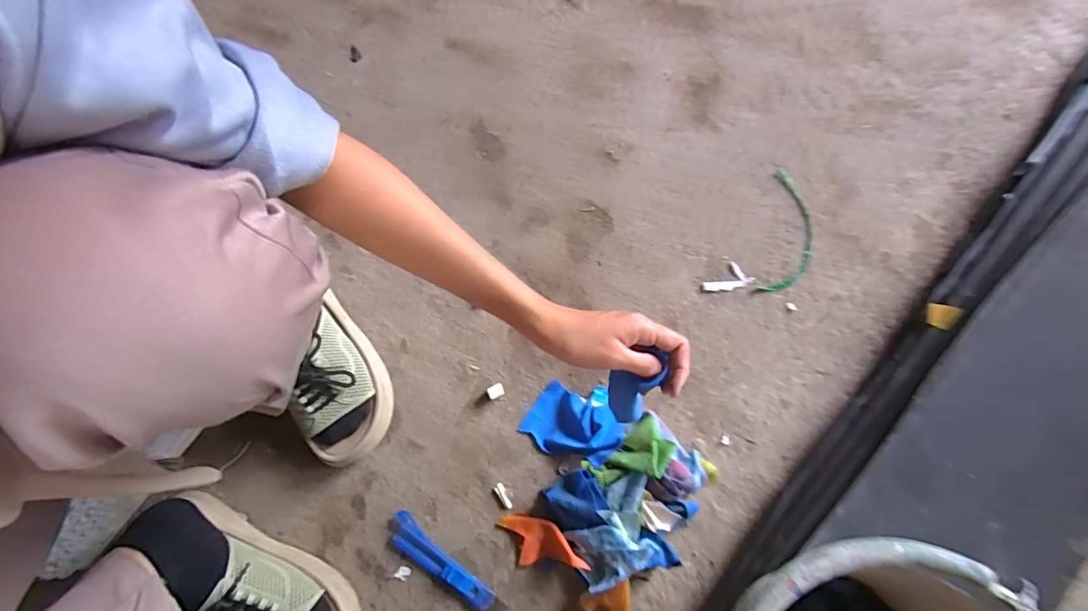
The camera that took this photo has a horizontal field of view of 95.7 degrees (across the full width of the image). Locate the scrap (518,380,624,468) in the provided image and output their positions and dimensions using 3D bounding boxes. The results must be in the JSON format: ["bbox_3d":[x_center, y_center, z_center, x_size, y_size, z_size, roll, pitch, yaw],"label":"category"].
[{"bbox_3d":[0.032,0.128,0.550,0.106,0.032,0.080,12,77,3],"label":"scrap"}]

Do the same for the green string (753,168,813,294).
[{"bbox_3d":[0.302,-0.088,0.606,0.059,0.004,0.165,14,77,3],"label":"green string"}]

